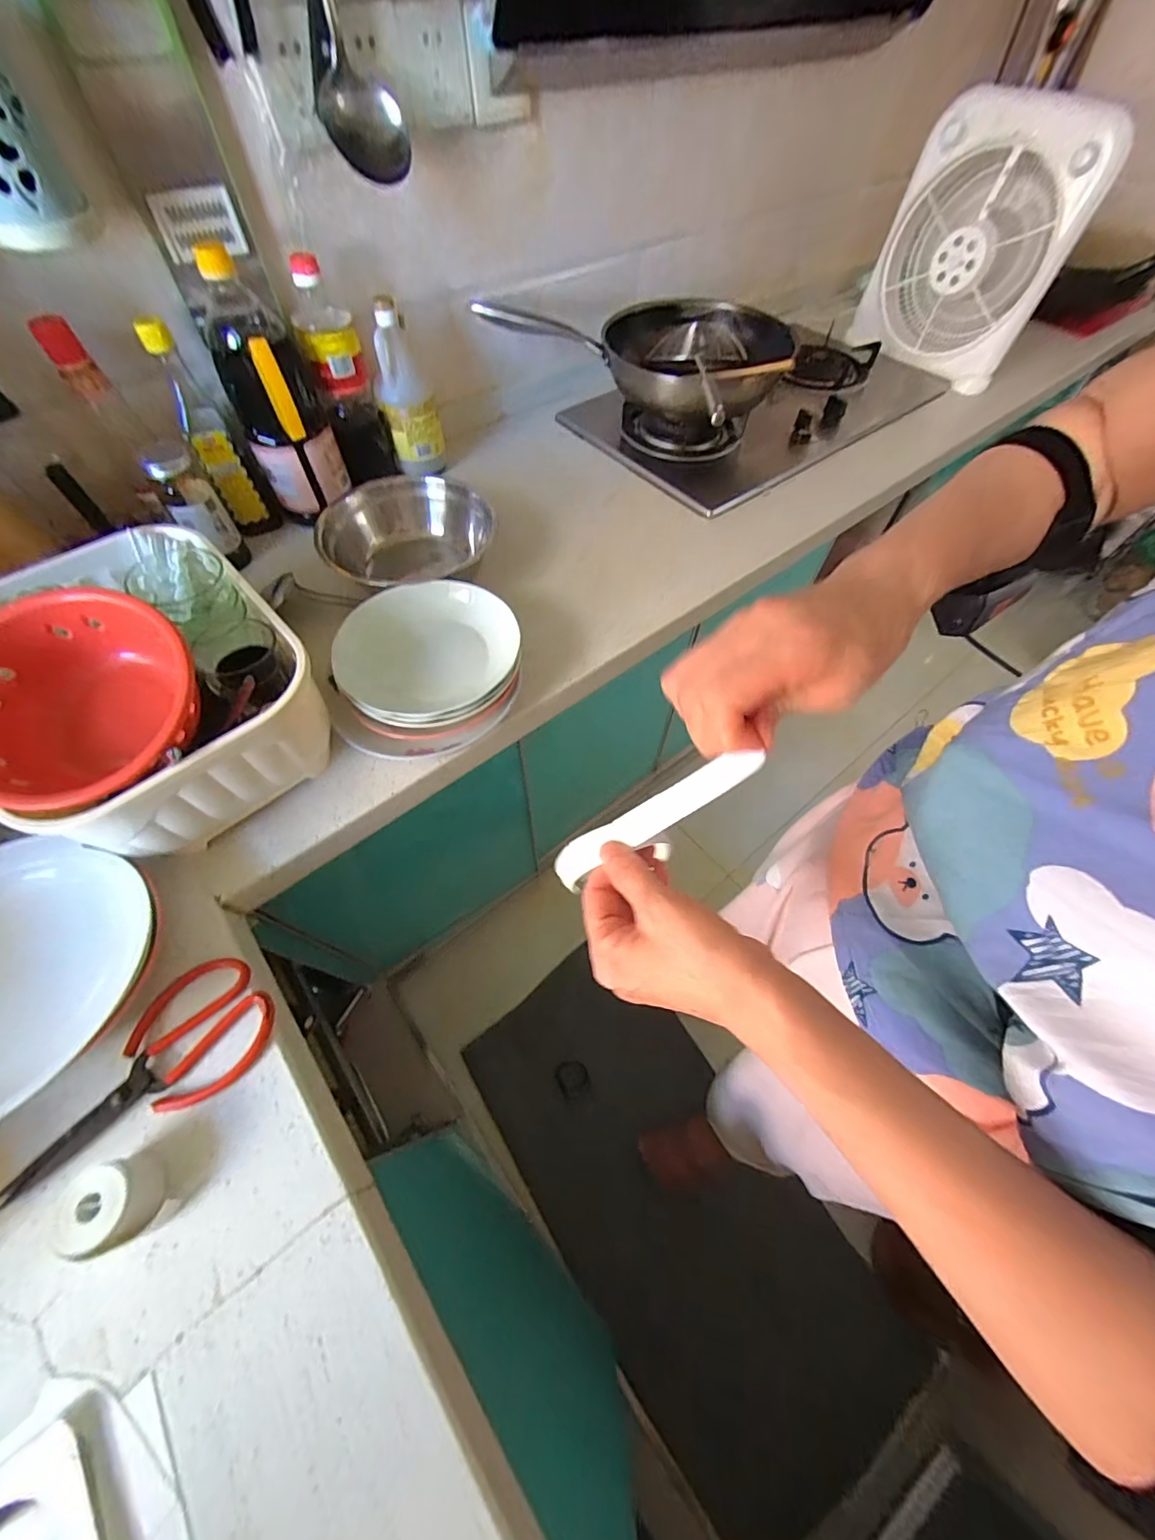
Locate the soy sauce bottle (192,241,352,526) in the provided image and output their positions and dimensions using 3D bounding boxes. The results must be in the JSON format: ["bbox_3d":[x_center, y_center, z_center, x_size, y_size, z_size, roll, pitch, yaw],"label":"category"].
[{"bbox_3d":[-0.392,-0.474,0.651,0.110,0.255,0.090,-21,63,-13],"label":"soy sauce bottle"}]

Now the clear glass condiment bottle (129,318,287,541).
[{"bbox_3d":[-0.475,-0.430,0.655,0.068,0.229,0.077,-35,67,-19],"label":"clear glass condiment bottle"}]

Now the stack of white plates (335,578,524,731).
[{"bbox_3d":[-0.162,-0.133,0.562,0.181,0.048,0.206,31,64,16],"label":"stack of white plates"}]

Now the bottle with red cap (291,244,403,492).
[{"bbox_3d":[-0.324,-0.539,0.699,0.080,0.232,0.086,-17,62,-11],"label":"bottle with red cap"}]

